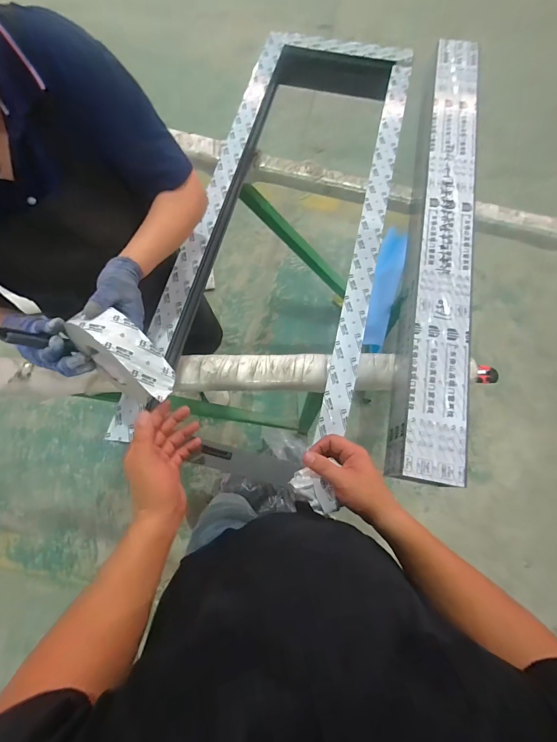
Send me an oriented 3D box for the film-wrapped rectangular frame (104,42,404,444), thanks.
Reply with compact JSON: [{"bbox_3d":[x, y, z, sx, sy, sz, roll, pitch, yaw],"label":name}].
[{"bbox_3d":[0.021,-0.366,0.796,0.434,0.104,1.116,13,72,5],"label":"film-wrapped rectangular frame"}]

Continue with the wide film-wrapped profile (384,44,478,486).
[{"bbox_3d":[0.357,-0.307,0.786,0.124,0.127,1.087,10,72,4],"label":"wide film-wrapped profile"}]

